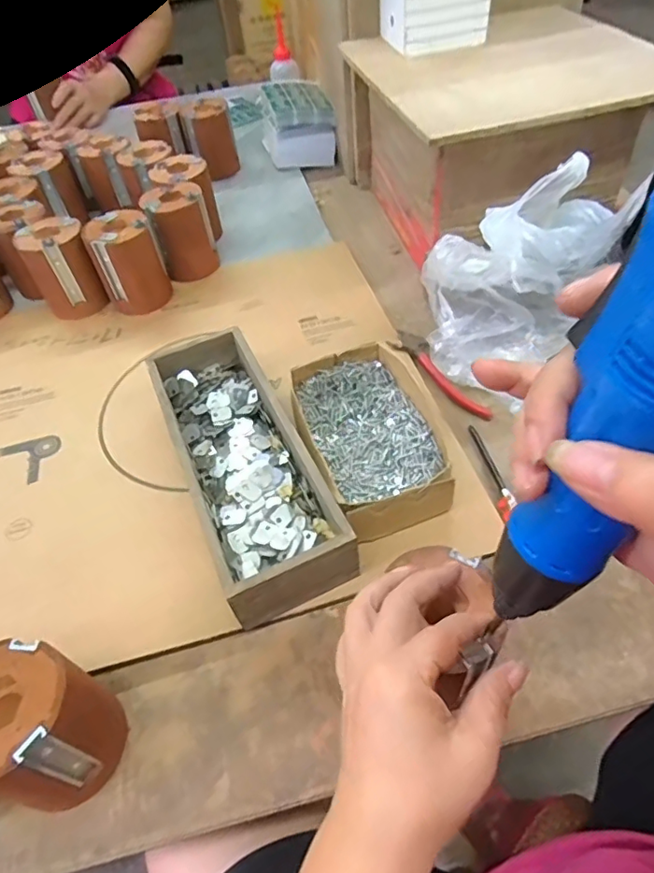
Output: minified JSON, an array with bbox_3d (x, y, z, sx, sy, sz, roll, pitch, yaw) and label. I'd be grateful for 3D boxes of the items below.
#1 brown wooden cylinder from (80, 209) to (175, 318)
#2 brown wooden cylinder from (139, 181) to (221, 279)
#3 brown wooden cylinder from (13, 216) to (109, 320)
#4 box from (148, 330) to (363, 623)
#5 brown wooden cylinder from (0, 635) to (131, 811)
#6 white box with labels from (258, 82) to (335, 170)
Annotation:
[{"bbox_3d":[-0.243,-0.214,0.668,0.078,0.100,0.074,-18,52,-11],"label":"brown wooden cylinder"},{"bbox_3d":[-0.190,-0.269,0.708,0.072,0.099,0.076,-23,53,-14],"label":"brown wooden cylinder"},{"bbox_3d":[-0.328,-0.210,0.678,0.073,0.101,0.082,-21,52,-13],"label":"brown wooden cylinder"},{"bbox_3d":[-0.077,0.019,0.487,0.098,0.068,0.291,-21,52,-13],"label":"box"},{"bbox_3d":[-0.186,0.187,0.350,0.081,0.099,0.075,-2,50,2],"label":"brown wooden cylinder"},{"bbox_3d":[-0.054,-0.540,0.939,0.110,0.100,0.136,-15,51,-8],"label":"white box with labels"}]

